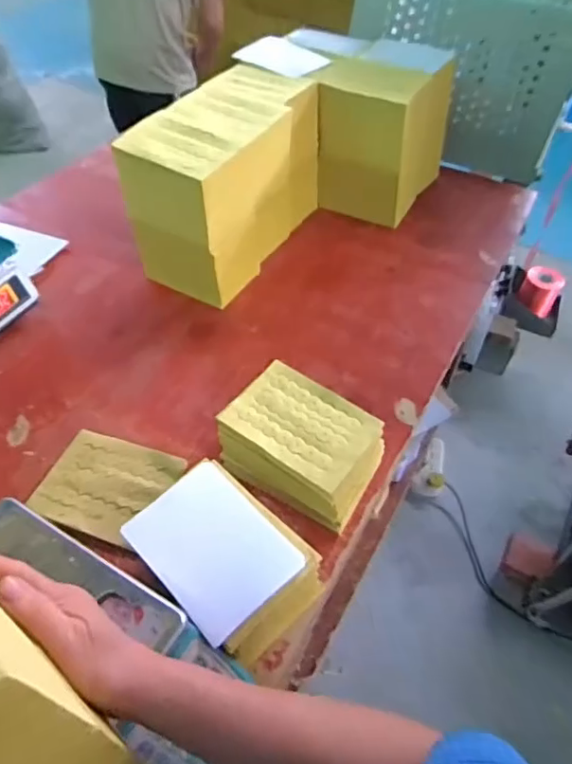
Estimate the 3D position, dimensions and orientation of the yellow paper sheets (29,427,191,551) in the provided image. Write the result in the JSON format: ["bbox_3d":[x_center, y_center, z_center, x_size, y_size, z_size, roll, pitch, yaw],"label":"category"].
[{"bbox_3d":[-0.216,0.127,0.650,0.148,0.014,0.122,15,51,9],"label":"yellow paper sheets"}]

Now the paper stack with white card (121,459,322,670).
[{"bbox_3d":[-0.062,0.182,0.546,0.167,0.083,0.123,37,58,24],"label":"paper stack with white card"}]

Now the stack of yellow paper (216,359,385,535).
[{"bbox_3d":[0.020,0.077,0.651,0.175,0.080,0.133,29,55,20],"label":"stack of yellow paper"}]

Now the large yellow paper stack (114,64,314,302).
[{"bbox_3d":[-0.086,-0.321,0.873,0.162,0.240,0.336,25,53,17],"label":"large yellow paper stack"}]

